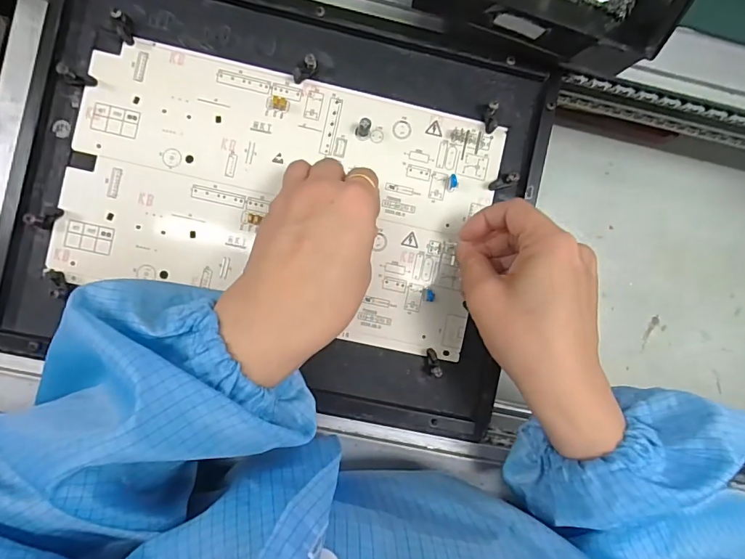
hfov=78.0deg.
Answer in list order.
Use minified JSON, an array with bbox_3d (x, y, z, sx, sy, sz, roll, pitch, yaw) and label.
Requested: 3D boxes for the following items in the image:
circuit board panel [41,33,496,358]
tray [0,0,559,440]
[{"bbox_3d":[-0.063,-0.055,0.324,0.285,0.006,0.168,12,90,-5],"label":"circuit board panel"},{"bbox_3d":[-0.063,-0.053,0.321,0.340,0.016,0.264,13,90,-5],"label":"tray"}]

